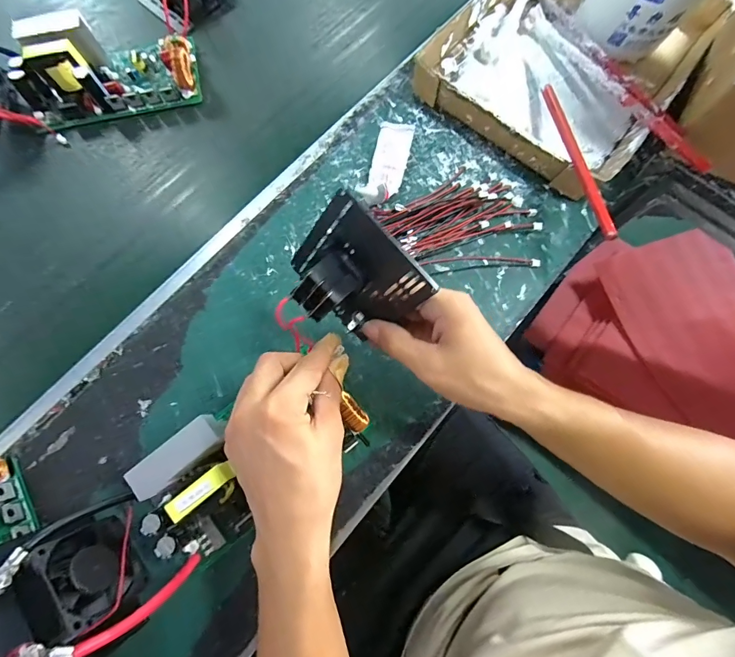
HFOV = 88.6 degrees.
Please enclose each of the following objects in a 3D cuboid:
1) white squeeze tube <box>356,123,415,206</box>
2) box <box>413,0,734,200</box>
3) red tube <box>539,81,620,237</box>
[{"bbox_3d":[0.020,-0.172,0.389,0.038,0.026,0.108,15,77,3],"label":"white squeeze tube"},{"bbox_3d":[0.230,-0.317,0.421,0.239,0.032,0.309,39,80,8],"label":"box"},{"bbox_3d":[0.199,-0.167,0.360,0.008,0.012,0.206,-2,62,-1],"label":"red tube"}]

